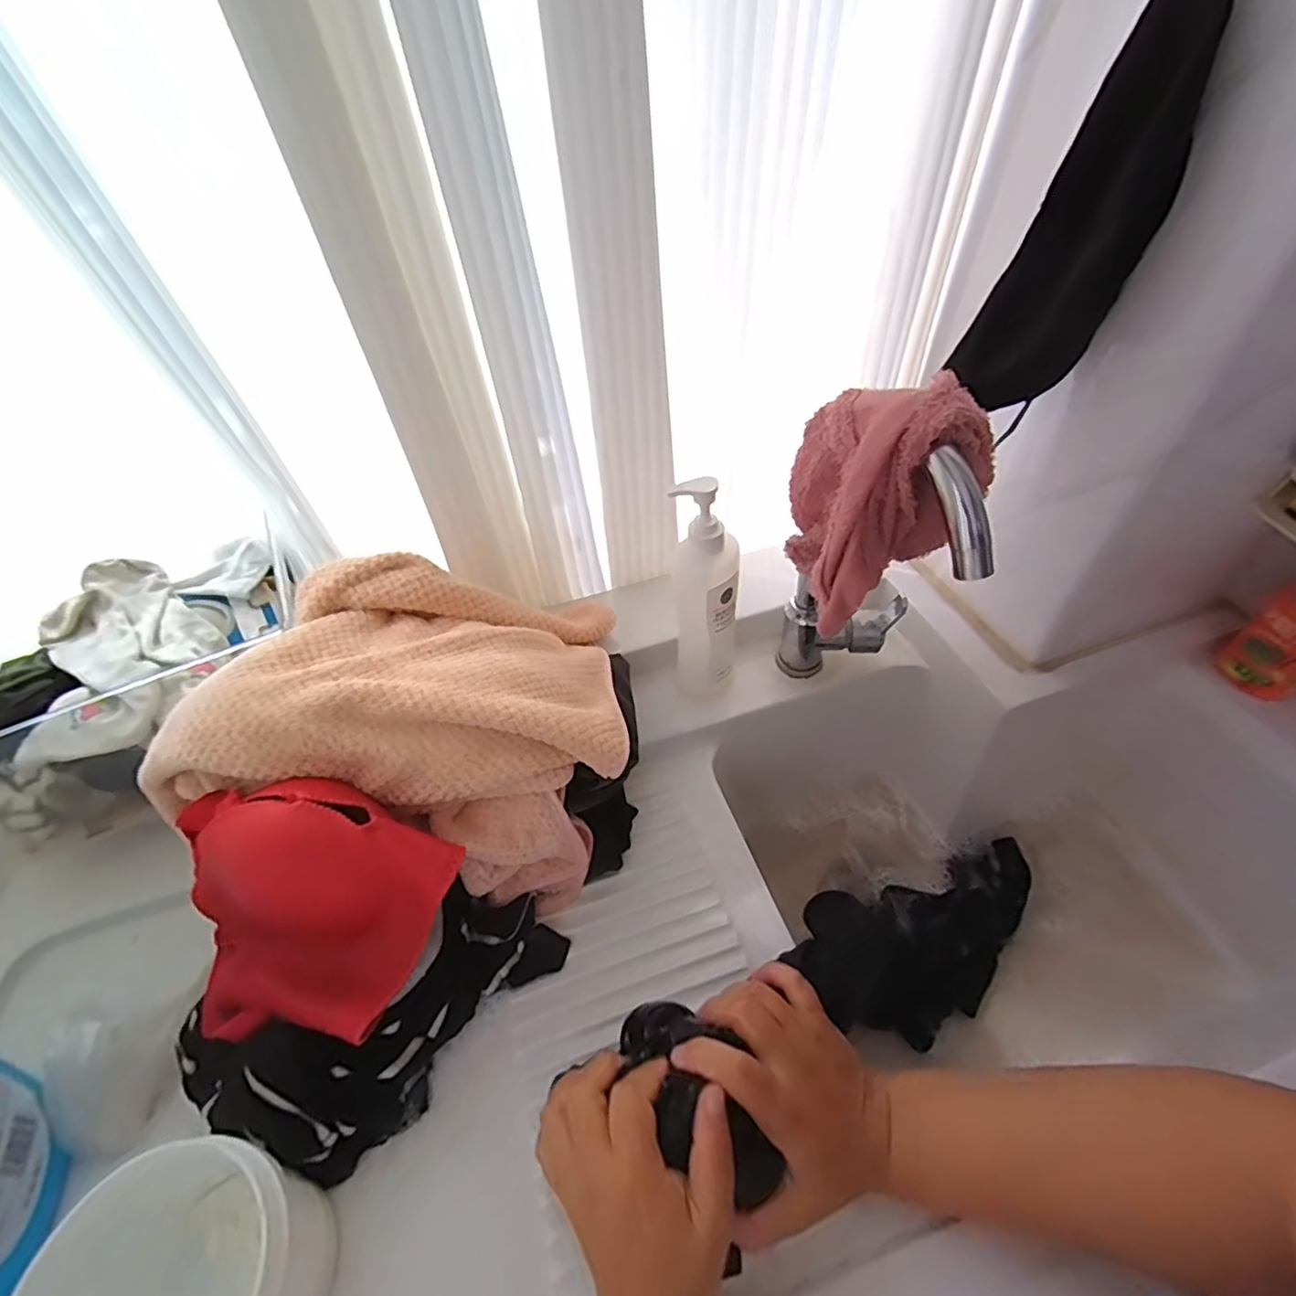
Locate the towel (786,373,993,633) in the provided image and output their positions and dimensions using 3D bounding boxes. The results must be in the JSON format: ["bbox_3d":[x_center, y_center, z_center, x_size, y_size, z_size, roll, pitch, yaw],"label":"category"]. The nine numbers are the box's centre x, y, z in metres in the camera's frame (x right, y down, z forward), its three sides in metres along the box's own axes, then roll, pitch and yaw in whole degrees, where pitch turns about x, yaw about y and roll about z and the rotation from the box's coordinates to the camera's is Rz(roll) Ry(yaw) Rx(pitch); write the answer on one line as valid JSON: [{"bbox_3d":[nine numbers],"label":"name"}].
[{"bbox_3d":[0.152,-0.098,0.419,0.124,0.147,0.099,23,54,23],"label":"towel"}]

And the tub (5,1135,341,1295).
[{"bbox_3d":[-0.243,0.348,0.332,0.122,0.099,0.121,-2,49,3],"label":"tub"}]

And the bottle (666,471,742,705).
[{"bbox_3d":[0.053,-0.041,0.555,0.060,0.227,0.049,1,49,5],"label":"bottle"}]

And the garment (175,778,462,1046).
[{"bbox_3d":[-0.223,0.161,0.397,0.205,0.155,0.063,-7,10,9],"label":"garment"}]

